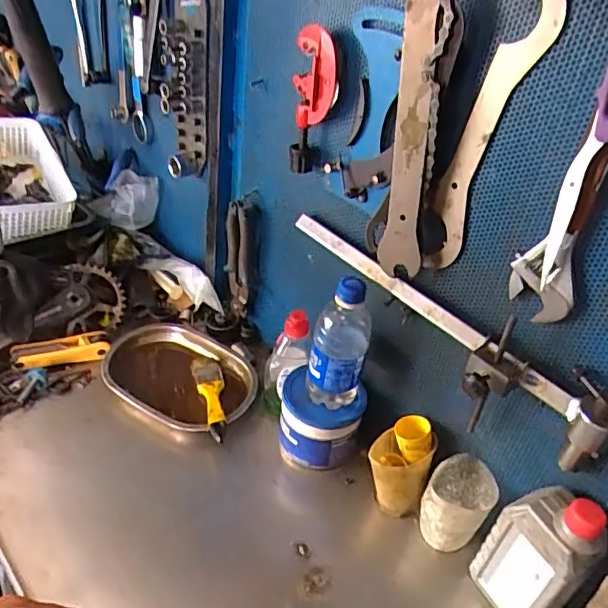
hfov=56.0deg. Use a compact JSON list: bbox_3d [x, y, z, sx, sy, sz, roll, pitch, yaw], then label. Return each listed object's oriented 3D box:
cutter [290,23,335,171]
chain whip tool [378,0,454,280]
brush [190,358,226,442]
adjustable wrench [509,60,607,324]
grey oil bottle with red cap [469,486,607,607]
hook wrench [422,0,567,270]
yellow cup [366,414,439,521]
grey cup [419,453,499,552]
[{"bbox_3d":[0.013,-0.219,0.623,0.053,0.152,0.032,24,40,22],"label":"cutter"},{"bbox_3d":[0.100,-0.143,0.527,0.057,0.256,0.018,28,40,27],"label":"chain whip tool"},{"bbox_3d":[-0.122,0.121,0.769,0.038,0.023,0.167,-6,37,-18],"label":"brush"},{"bbox_3d":[0.215,-0.088,0.446,0.052,0.229,0.022,24,39,23],"label":"adjustable wrench"},{"bbox_3d":[0.226,0.249,0.560,0.049,0.190,0.086,-13,40,-26],"label":"grey oil bottle with red cap"},{"bbox_3d":[0.158,-0.142,0.509,0.041,0.267,0.012,36,45,24],"label":"hook wrench"},{"bbox_3d":[0.110,0.198,0.675,0.066,0.124,0.063,5,35,-3],"label":"yellow cup"},{"bbox_3d":[0.167,0.233,0.637,0.068,0.111,0.068,5,35,-3],"label":"grey cup"}]

